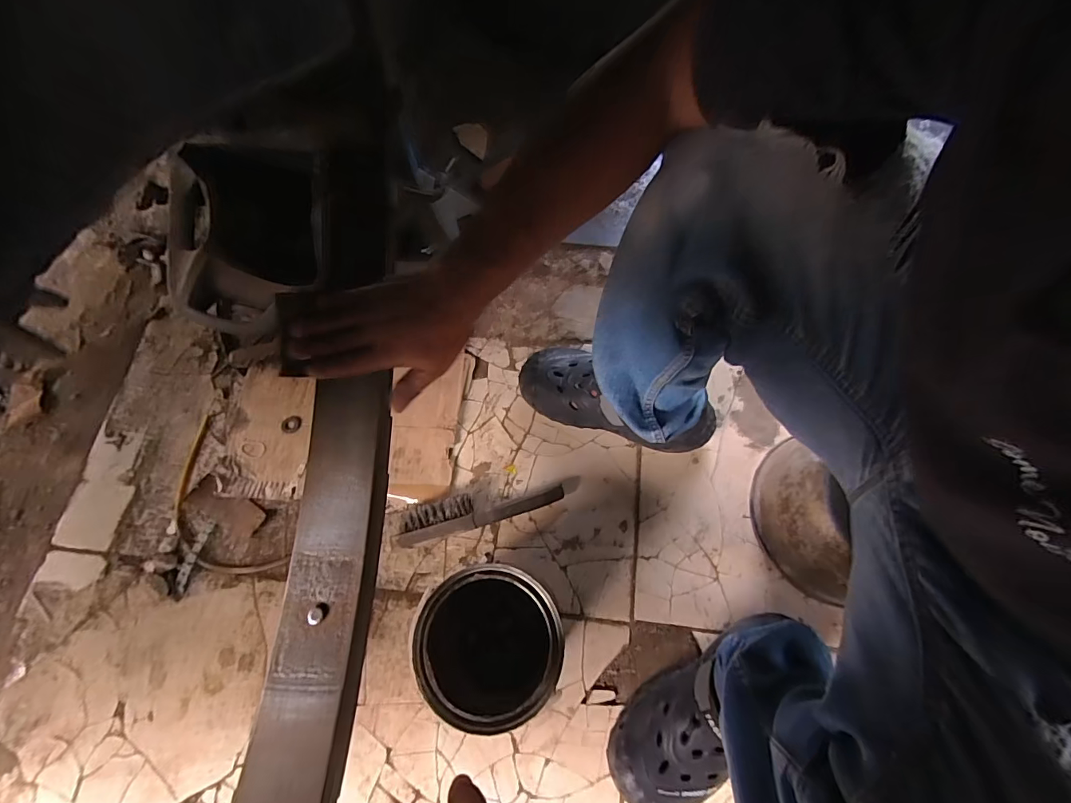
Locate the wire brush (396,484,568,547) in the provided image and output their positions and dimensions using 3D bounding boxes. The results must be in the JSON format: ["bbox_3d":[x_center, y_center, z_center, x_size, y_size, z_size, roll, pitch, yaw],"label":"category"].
[{"bbox_3d":[-0.075,0.150,0.631,0.226,0.034,0.046,-14,71,-6],"label":"wire brush"}]

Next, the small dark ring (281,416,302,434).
[{"bbox_3d":[-0.370,0.035,0.683,0.026,0.006,0.027,0,70,-1],"label":"small dark ring"}]

